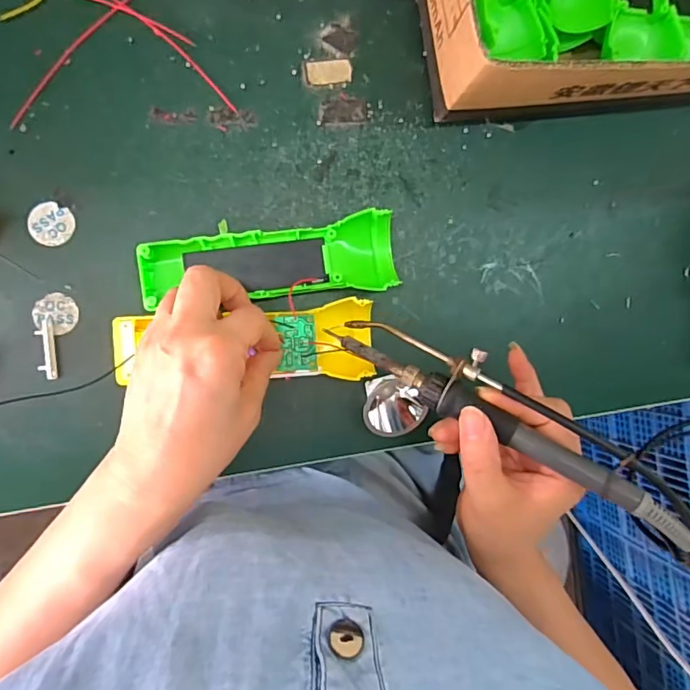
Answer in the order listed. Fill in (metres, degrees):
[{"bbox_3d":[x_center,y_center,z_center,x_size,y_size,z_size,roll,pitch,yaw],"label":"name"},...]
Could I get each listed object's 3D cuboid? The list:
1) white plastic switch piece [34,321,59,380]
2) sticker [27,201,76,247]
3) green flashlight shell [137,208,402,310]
[{"bbox_3d":[-0.187,0.003,0.319,0.008,0.013,0.036,-2,93,-8],"label":"white plastic switch piece"},{"bbox_3d":[-0.186,-0.076,0.321,0.026,0.004,0.026,-1,96,-14],"label":"sticker"},{"bbox_3d":[-0.047,-0.056,0.331,0.162,0.025,0.049,-5,93,-8],"label":"green flashlight shell"}]

